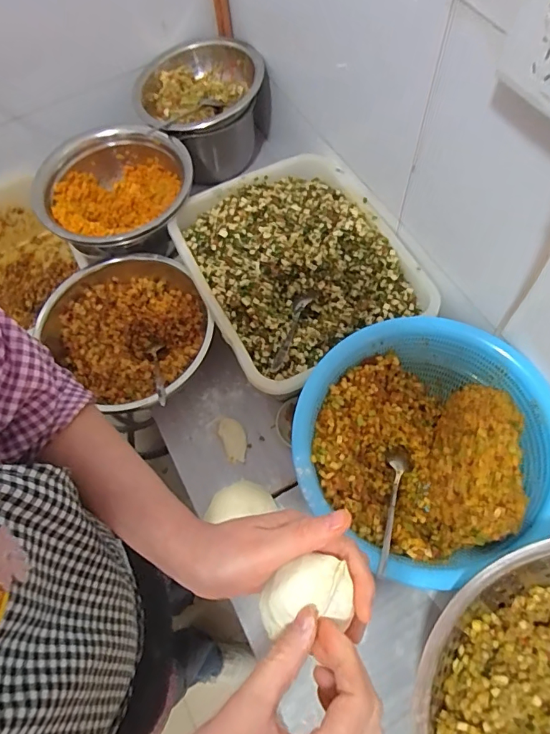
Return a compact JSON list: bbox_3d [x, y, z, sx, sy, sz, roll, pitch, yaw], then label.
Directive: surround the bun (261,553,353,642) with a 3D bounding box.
[{"bbox_3d":[0.019,0.145,0.298,0.058,0.034,0.037,-6,55,1],"label":"bun"}]

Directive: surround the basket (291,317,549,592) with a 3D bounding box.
[{"bbox_3d":[0.191,0.100,0.600,0.303,0.142,0.309,-40,61,-21],"label":"basket"}]

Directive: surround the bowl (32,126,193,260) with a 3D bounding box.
[{"bbox_3d":[-0.276,-0.309,0.832,0.249,0.115,0.249,2,71,-6],"label":"bowl"}]

